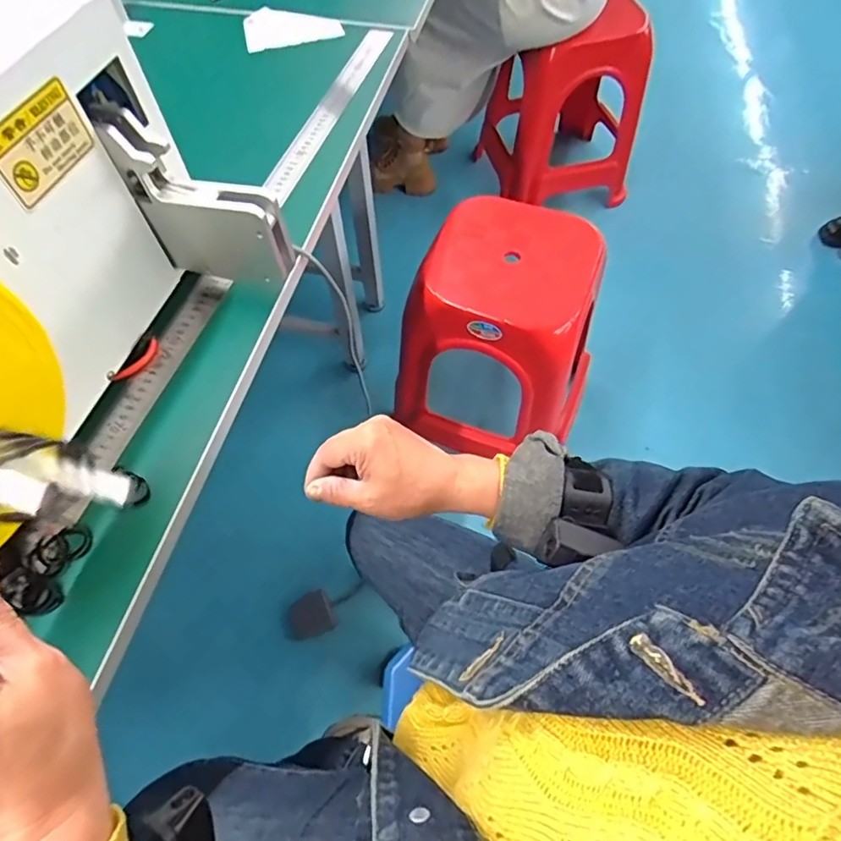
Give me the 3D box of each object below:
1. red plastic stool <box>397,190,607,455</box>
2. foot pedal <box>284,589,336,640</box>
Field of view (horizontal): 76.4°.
[{"bbox_3d":[0.171,-0.155,1.076,0.341,0.412,0.348,23,63,13],"label":"red plastic stool"},{"bbox_3d":[-0.224,0.395,1.077,0.089,0.024,0.077,-21,62,-11],"label":"foot pedal"}]

